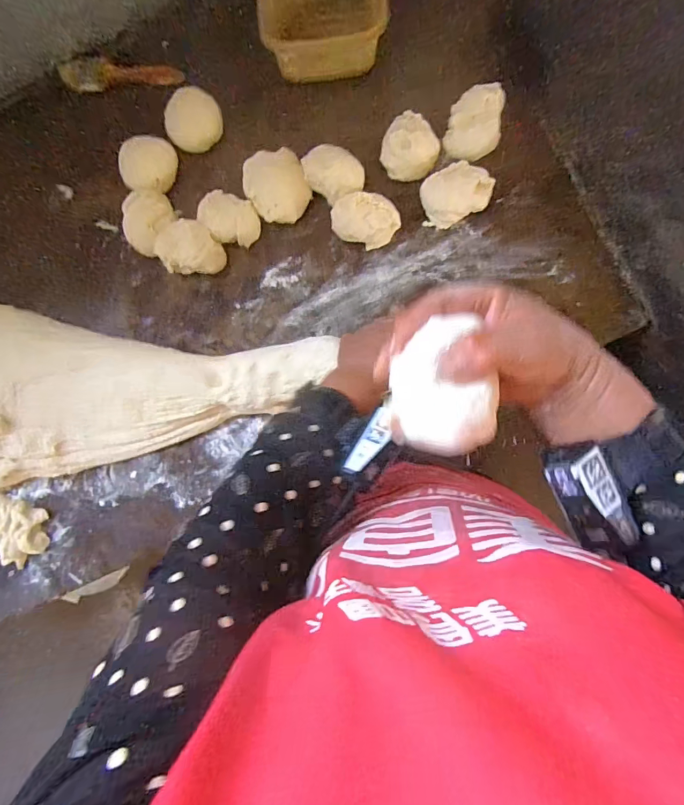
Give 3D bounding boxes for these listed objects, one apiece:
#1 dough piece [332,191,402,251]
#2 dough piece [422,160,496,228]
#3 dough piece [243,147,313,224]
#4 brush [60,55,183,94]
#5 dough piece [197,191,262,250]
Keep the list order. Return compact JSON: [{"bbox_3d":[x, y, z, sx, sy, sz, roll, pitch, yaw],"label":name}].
[{"bbox_3d":[0.030,-0.233,0.525,0.085,0.044,0.059,-3,86,4],"label":"dough piece"},{"bbox_3d":[0.146,-0.270,0.525,0.088,0.027,0.066,-20,85,2],"label":"dough piece"},{"bbox_3d":[-0.084,-0.283,0.537,0.076,0.033,0.086,-20,85,2],"label":"dough piece"},{"bbox_3d":[-0.324,-0.485,0.608,0.162,0.013,0.039,-12,120,-16],"label":"brush"},{"bbox_3d":[-0.149,-0.242,0.541,0.077,0.032,0.062,42,90,5],"label":"dough piece"}]

